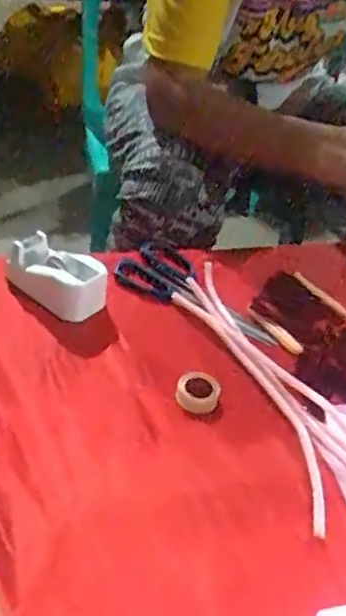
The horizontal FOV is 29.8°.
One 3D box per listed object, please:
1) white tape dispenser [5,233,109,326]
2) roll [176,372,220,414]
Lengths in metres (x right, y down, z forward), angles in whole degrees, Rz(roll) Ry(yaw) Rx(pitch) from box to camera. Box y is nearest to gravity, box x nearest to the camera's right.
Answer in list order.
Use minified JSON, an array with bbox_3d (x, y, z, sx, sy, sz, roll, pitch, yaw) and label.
[{"bbox_3d":[-0.112,-0.030,0.626,0.102,0.048,0.044,28,43,23],"label":"white tape dispenser"},{"bbox_3d":[0.021,0.072,0.558,0.036,0.017,0.039,5,39,-4],"label":"roll"}]

